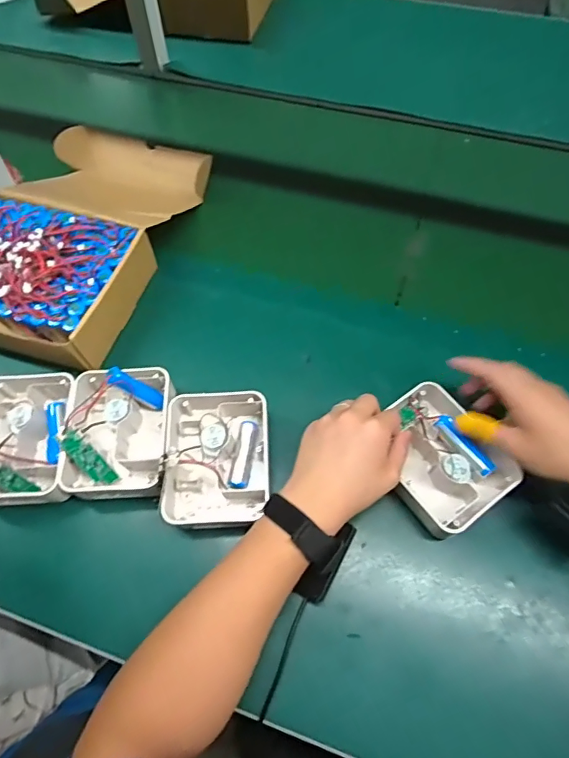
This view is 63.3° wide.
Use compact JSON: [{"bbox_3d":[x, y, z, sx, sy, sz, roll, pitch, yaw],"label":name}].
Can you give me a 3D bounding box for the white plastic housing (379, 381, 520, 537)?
[{"bbox_3d":[0.145,0.078,0.451,0.100,0.047,0.127,-30,65,-16],"label":"white plastic housing"}]

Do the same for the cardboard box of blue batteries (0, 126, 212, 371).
[{"bbox_3d":[-0.268,-0.210,0.602,0.222,0.081,0.386,16,62,9],"label":"cardboard box of blue batteries"}]

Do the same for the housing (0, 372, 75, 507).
[{"bbox_3d":[-0.269,0.059,0.476,0.100,0.039,0.136,-3,60,-2],"label":"housing"}]

